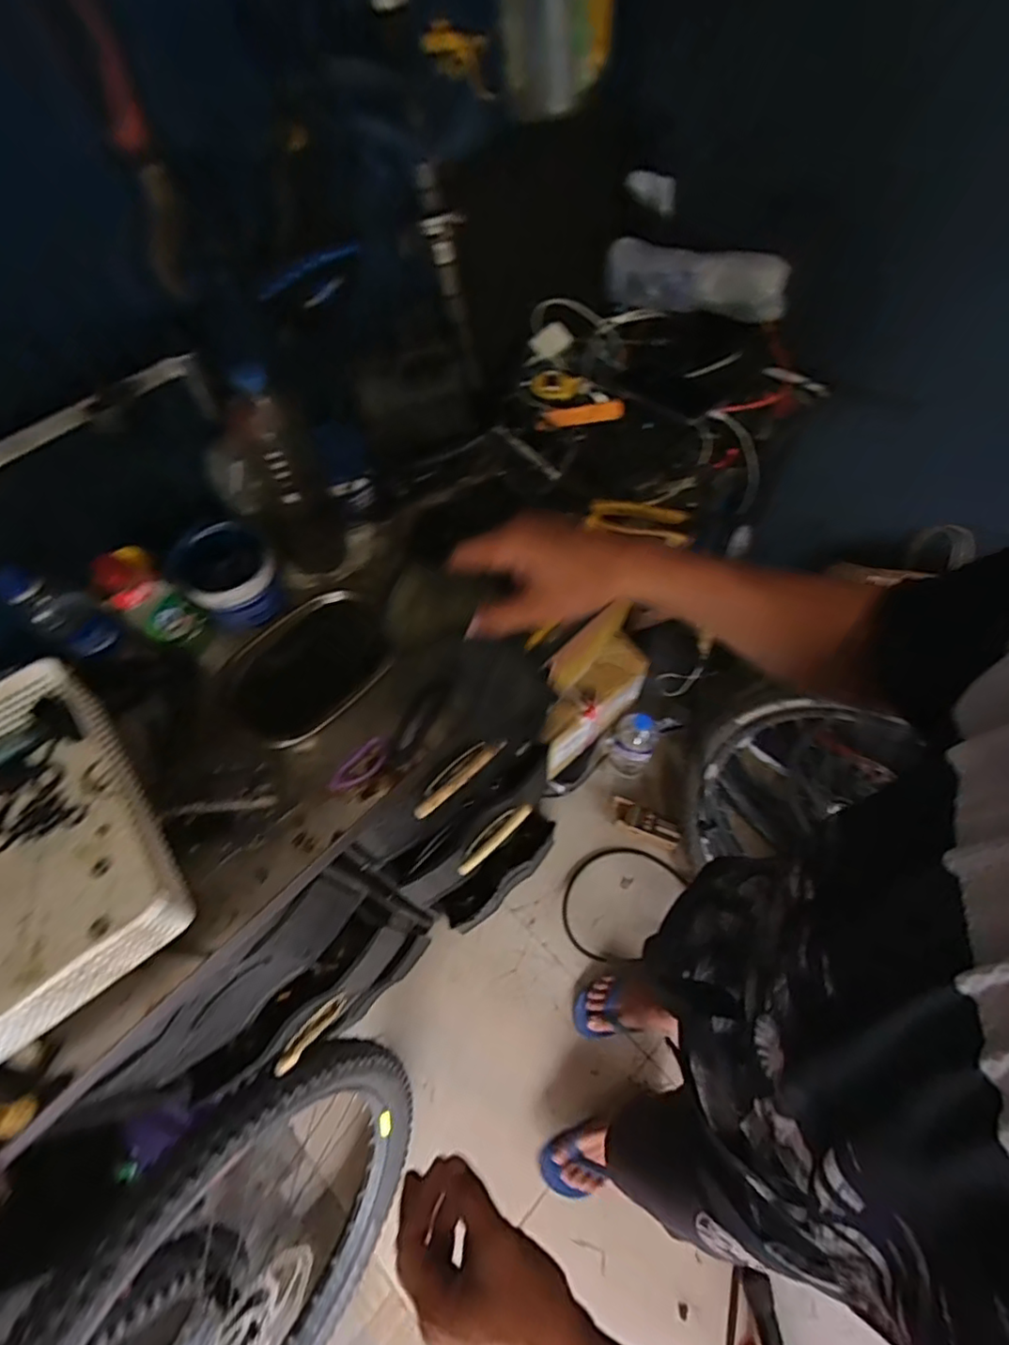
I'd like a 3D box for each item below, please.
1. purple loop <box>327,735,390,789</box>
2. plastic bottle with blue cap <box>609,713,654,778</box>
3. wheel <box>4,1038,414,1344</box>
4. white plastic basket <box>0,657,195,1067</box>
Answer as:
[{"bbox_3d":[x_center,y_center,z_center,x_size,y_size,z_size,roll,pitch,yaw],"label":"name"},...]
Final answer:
[{"bbox_3d":[-0.156,0.101,0.646,0.080,0.005,0.034,-39,69,-7],"label":"purple loop"},{"bbox_3d":[0.301,0.153,1.367,0.093,0.251,0.094,-1,61,2],"label":"plastic bottle with blue cap"},{"bbox_3d":[-0.369,0.853,0.814,0.067,0.681,0.646,14,67,30],"label":"wheel"},{"bbox_3d":[-0.473,0.173,0.560,0.252,0.093,0.327,-38,66,-17],"label":"white plastic basket"}]

